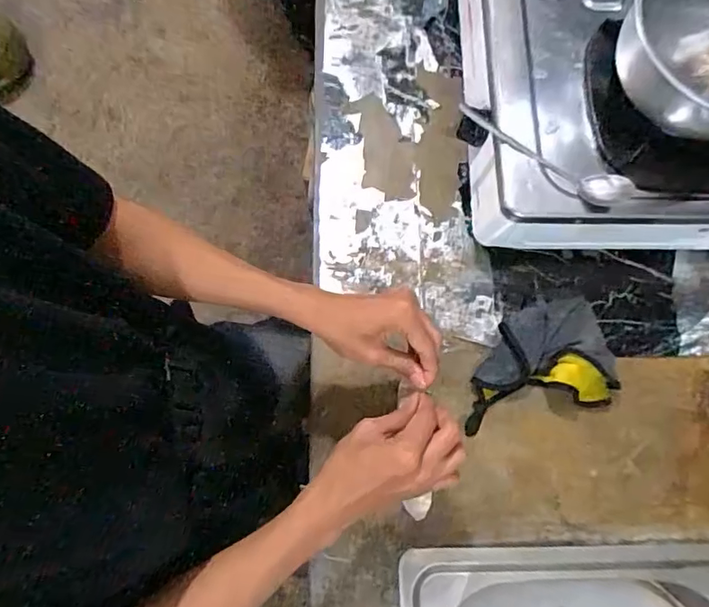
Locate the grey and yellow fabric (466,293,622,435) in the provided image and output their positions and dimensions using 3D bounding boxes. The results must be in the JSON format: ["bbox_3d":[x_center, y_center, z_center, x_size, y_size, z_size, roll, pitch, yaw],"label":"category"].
[{"bbox_3d":[0.204,0.069,0.593,0.172,0.046,0.121,-16,74,-5],"label":"grey and yellow fabric"}]

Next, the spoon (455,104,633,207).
[{"bbox_3d":[0.198,-0.160,0.548,0.191,0.034,0.030,38,77,10],"label":"spoon"}]

